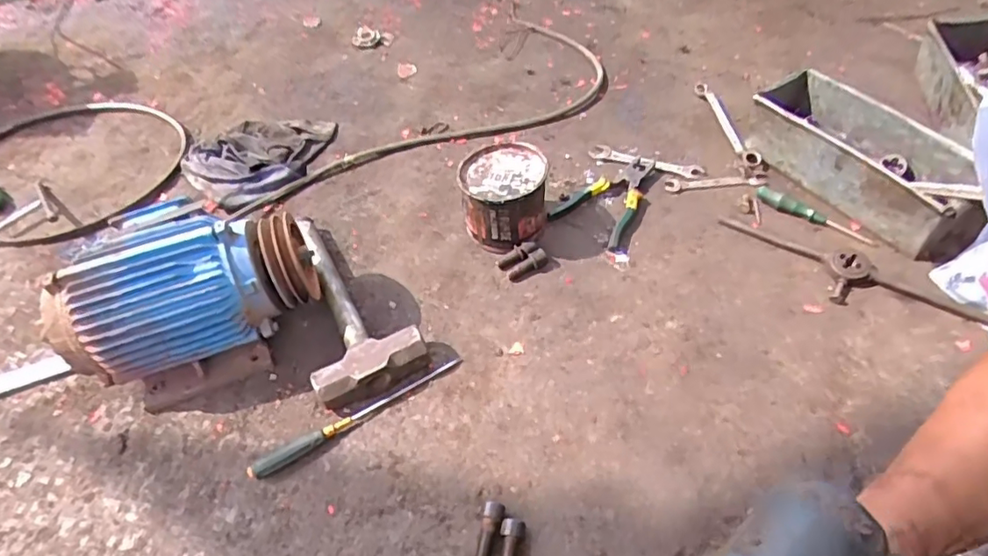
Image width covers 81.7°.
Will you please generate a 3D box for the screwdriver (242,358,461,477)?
[{"bbox_3d":[-0.159,0.161,0.680,0.266,0.024,0.018,-31,57,-17],"label":"screwdriver"}]

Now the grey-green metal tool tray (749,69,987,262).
[{"bbox_3d":[0.514,-0.170,0.799,0.135,0.107,0.307,-34,56,-19],"label":"grey-green metal tool tray"}]

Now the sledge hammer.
[{"bbox_3d":[-0.214,0.022,0.772,0.136,0.050,0.315,-27,56,-14],"label":"sledge hammer"}]

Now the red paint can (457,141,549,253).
[{"bbox_3d":[0.015,-0.115,0.819,0.120,0.100,0.122,0,52,6],"label":"red paint can"}]

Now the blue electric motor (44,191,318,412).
[{"bbox_3d":[-0.375,0.017,0.722,0.285,0.179,0.192,-20,52,-9],"label":"blue electric motor"}]

